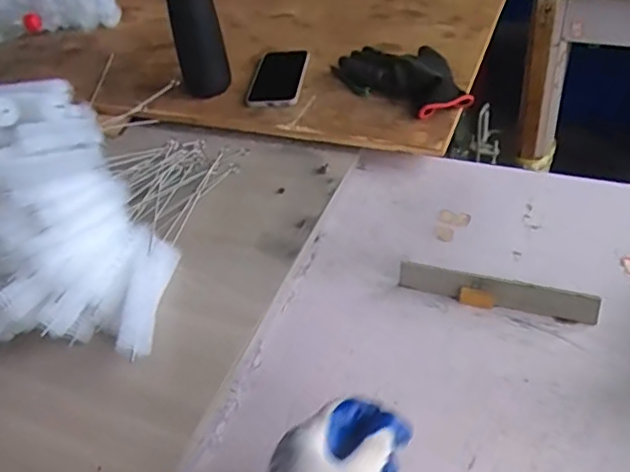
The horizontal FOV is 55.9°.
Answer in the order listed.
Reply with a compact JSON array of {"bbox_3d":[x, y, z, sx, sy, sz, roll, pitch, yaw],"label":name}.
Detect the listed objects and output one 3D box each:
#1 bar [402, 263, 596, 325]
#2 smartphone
[{"bbox_3d":[0.188,0.058,0.619,0.198,0.031,0.011,10,14,15],"label":"bar"},{"bbox_3d":[-0.058,-0.248,0.933,0.080,0.013,0.161,0,44,8],"label":"smartphone"}]

